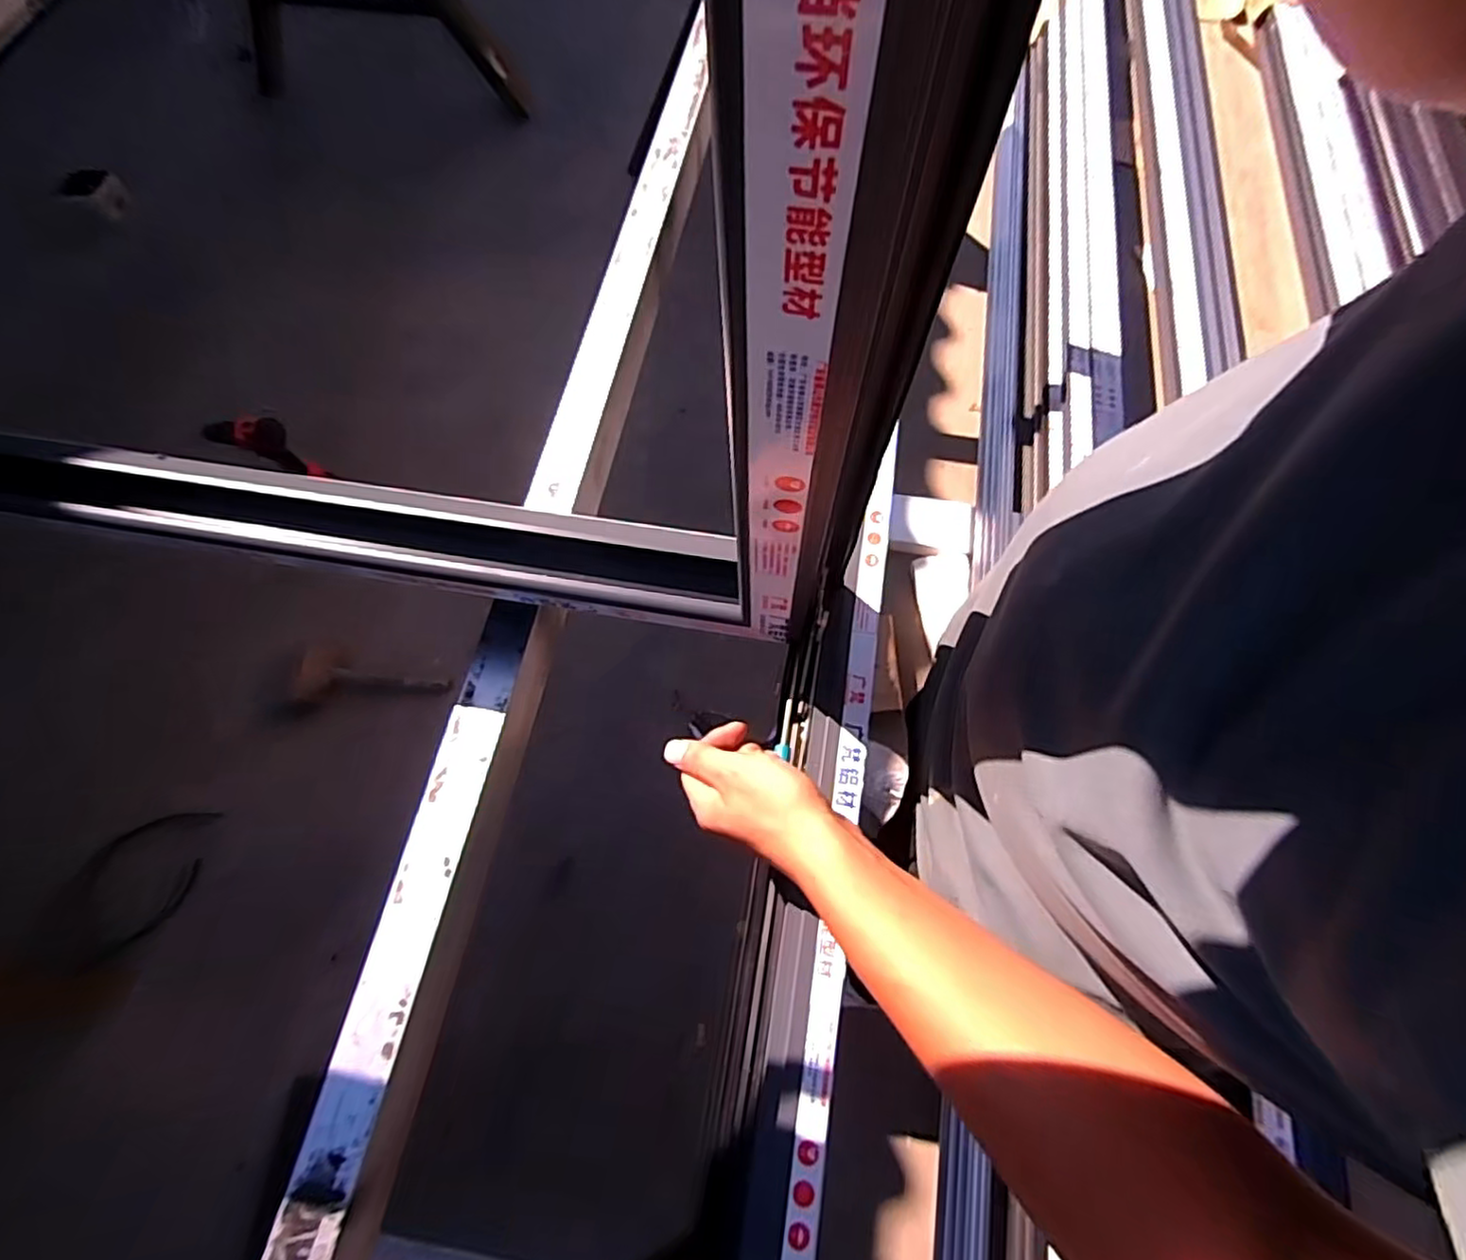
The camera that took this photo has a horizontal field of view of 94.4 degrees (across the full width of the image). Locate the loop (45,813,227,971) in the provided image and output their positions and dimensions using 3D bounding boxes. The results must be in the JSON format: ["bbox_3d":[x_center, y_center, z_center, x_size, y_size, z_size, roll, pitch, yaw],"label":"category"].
[{"bbox_3d":[-1.080,0.457,1.224,0.162,0.013,0.284,29,53,-26],"label":"loop"}]

